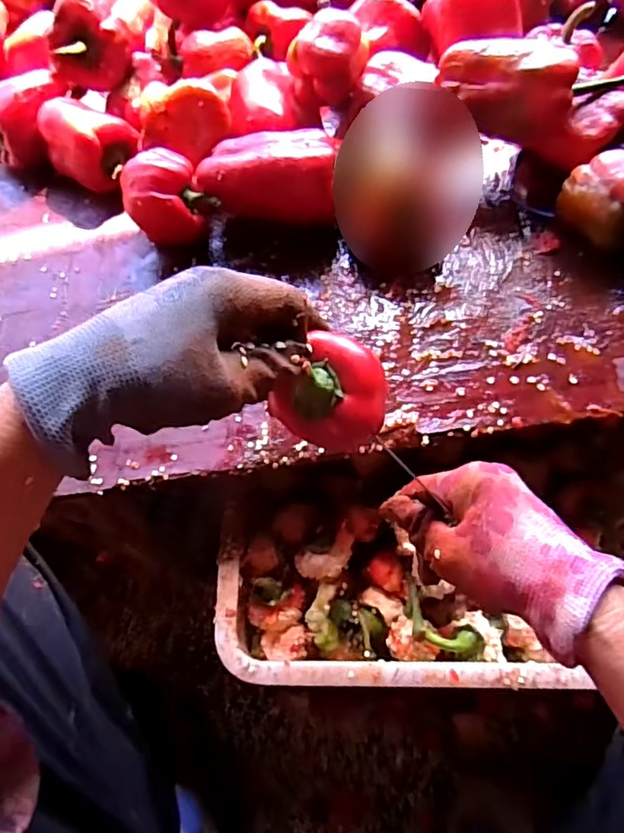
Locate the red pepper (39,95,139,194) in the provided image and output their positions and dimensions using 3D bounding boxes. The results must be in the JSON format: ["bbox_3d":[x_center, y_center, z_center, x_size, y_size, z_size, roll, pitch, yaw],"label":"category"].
[{"bbox_3d":[-0.209,-0.256,0.531,0.088,0.055,0.060,26,67,16],"label":"red pepper"}]

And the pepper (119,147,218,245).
[{"bbox_3d":[-0.123,-0.187,0.491,0.072,0.062,0.061,-23,63,-8],"label":"pepper"}]

